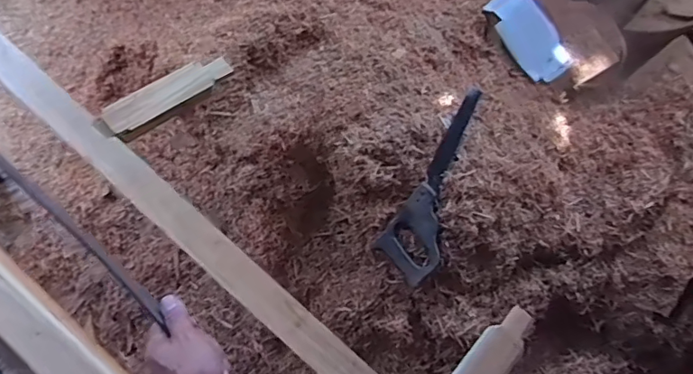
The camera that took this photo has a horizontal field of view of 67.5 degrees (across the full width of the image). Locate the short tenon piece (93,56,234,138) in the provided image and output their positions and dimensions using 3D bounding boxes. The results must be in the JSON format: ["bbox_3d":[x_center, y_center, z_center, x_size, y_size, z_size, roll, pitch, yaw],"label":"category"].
[{"bbox_3d":[-0.273,-0.145,0.795,0.224,0.029,0.057,-37,78,-27],"label":"short tenon piece"}]

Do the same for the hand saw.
[{"bbox_3d":[0.153,-0.005,0.905,0.108,0.021,0.342,22,89,5],"label":"hand saw"}]

